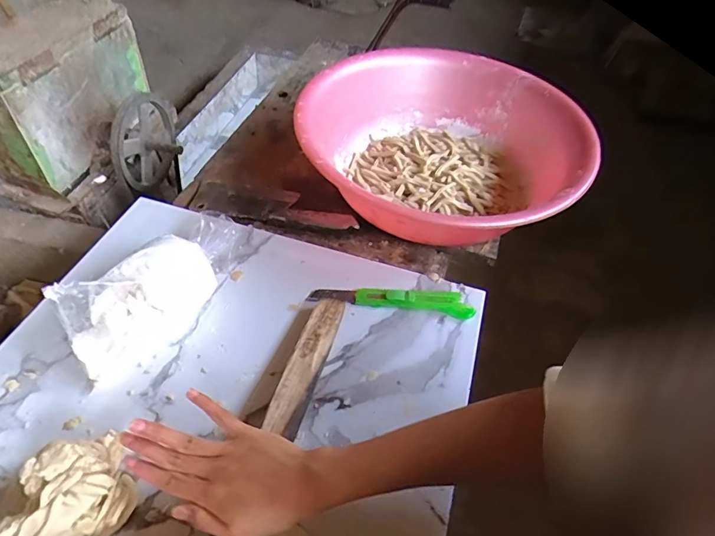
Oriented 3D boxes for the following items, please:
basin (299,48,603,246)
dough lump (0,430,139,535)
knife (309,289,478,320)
[{"bbox_3d":[0.121,-0.175,0.664,0.386,0.108,0.395,3,48,-4],"label":"basin"},{"bbox_3d":[-0.250,0.190,0.377,0.107,0.056,0.082,-18,54,-18],"label":"dough lump"},{"bbox_3d":[0.041,0.036,0.553,0.195,0.011,0.032,8,48,0],"label":"knife"}]

